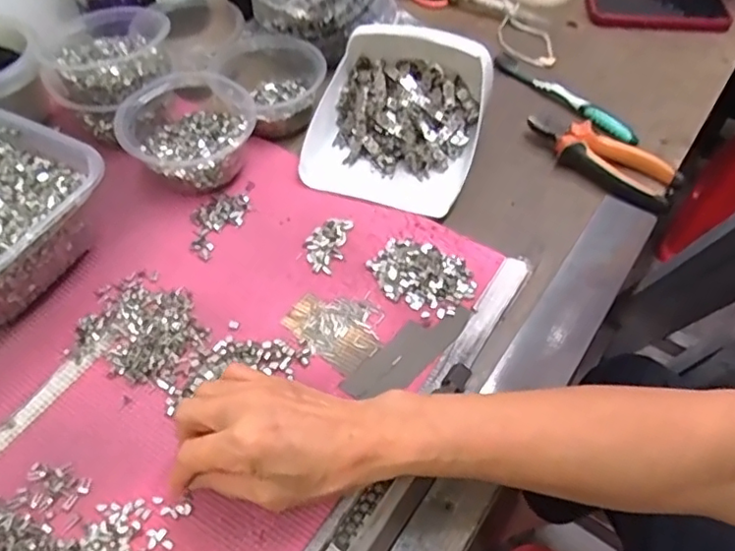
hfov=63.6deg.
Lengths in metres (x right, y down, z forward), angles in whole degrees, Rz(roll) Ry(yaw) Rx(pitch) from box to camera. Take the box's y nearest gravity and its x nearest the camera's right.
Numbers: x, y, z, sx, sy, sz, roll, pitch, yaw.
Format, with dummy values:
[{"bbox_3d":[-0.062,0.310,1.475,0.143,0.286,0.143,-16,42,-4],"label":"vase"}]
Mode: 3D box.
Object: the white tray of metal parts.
[{"bbox_3d":[0.028,-0.156,0.554,0.157,0.078,0.169,14,54,10],"label":"white tray of metal parts"}]

